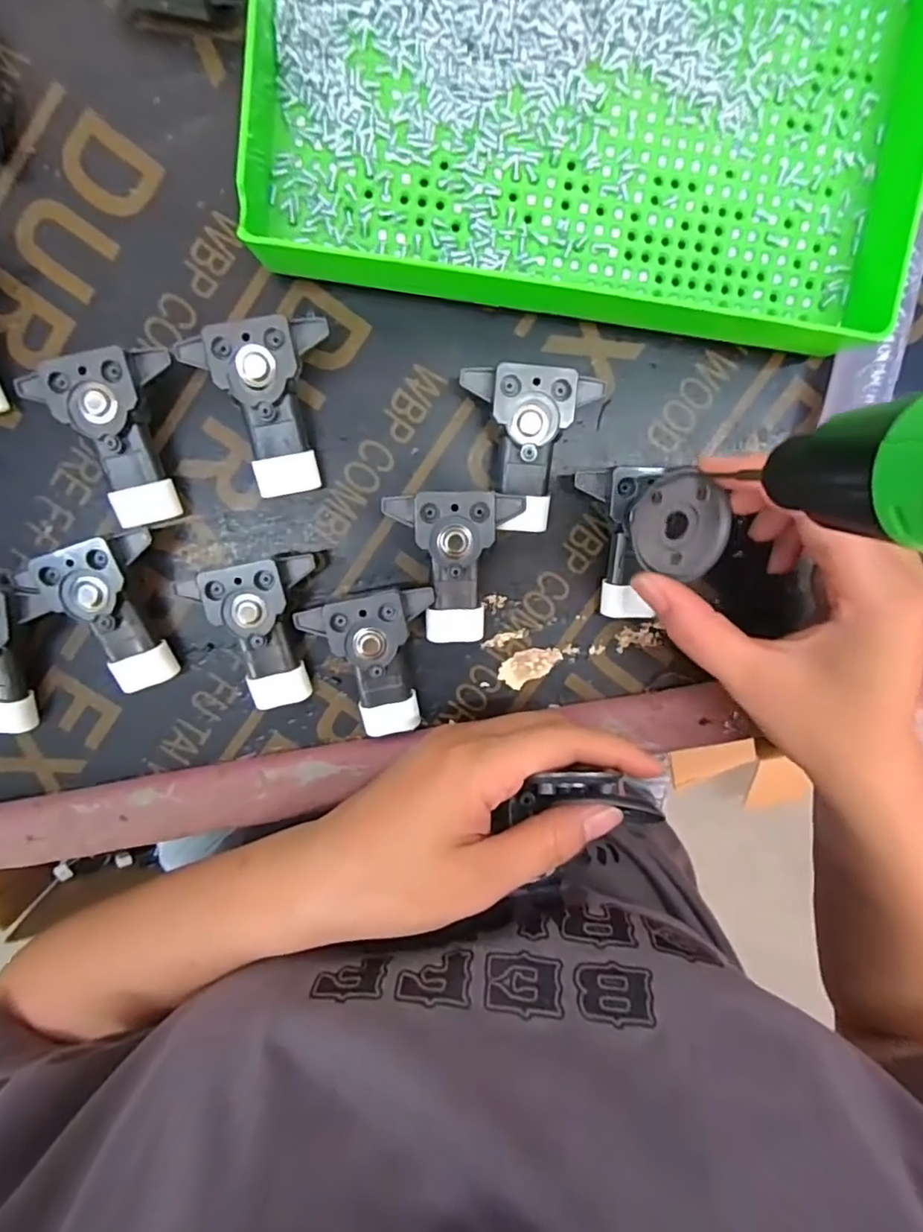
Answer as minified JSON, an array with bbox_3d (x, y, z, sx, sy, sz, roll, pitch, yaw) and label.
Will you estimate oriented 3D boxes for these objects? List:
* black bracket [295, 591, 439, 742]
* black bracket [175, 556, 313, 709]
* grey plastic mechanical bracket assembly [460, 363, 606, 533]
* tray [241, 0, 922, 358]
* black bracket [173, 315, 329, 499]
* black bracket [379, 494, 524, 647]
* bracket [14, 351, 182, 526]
[{"bbox_3d":[-0.041,0.021,0.259,0.054,0.027,0.065,-2,99,-2],"label":"black bracket"},{"bbox_3d":[-0.085,0.009,0.254,0.048,0.027,0.063,-7,99,-1],"label":"black bracket"},{"bbox_3d":[0.027,-0.068,0.249,0.055,0.027,0.063,3,99,-3],"label":"grey plastic mechanical bracket assembly"},{"bbox_3d":[0.058,-0.199,0.222,0.257,0.039,0.156,6,99,-3],"label":"tray"},{"bbox_3d":[-0.079,-0.082,0.240,0.055,0.027,0.063,-5,99,-1],"label":"black bracket"},{"bbox_3d":[-0.003,-0.019,0.254,0.054,0.029,0.064,-1,99,-2],"label":"black bracket"},{"bbox_3d":[-0.138,-0.069,0.238,0.053,0.027,0.062,-13,99,0],"label":"bracket"}]

